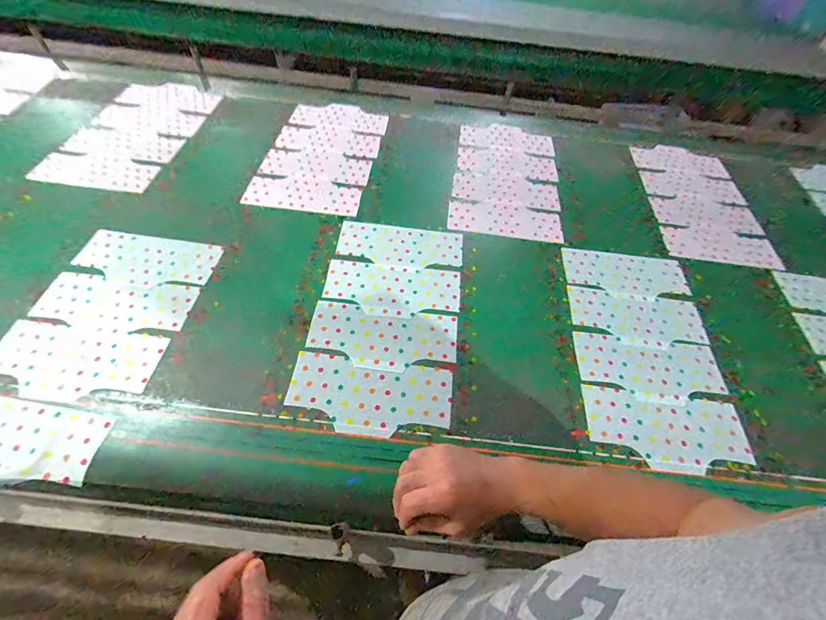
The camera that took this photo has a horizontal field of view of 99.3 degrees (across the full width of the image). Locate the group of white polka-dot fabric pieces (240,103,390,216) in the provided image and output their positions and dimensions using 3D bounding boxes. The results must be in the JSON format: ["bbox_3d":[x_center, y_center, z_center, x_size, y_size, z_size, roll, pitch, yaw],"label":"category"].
[{"bbox_3d":[-0.248,-0.459,0.996,0.287,0.006,0.502,7,57,2],"label":"group of white polka-dot fabric pieces"}]

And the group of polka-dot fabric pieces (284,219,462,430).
[{"bbox_3d":[-0.050,-0.004,0.717,0.277,0.009,0.469,8,55,1],"label":"group of polka-dot fabric pieces"}]

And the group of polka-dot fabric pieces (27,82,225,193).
[{"bbox_3d":[-0.780,-0.513,0.997,0.294,0.008,0.493,6,57,1],"label":"group of polka-dot fabric pieces"}]

